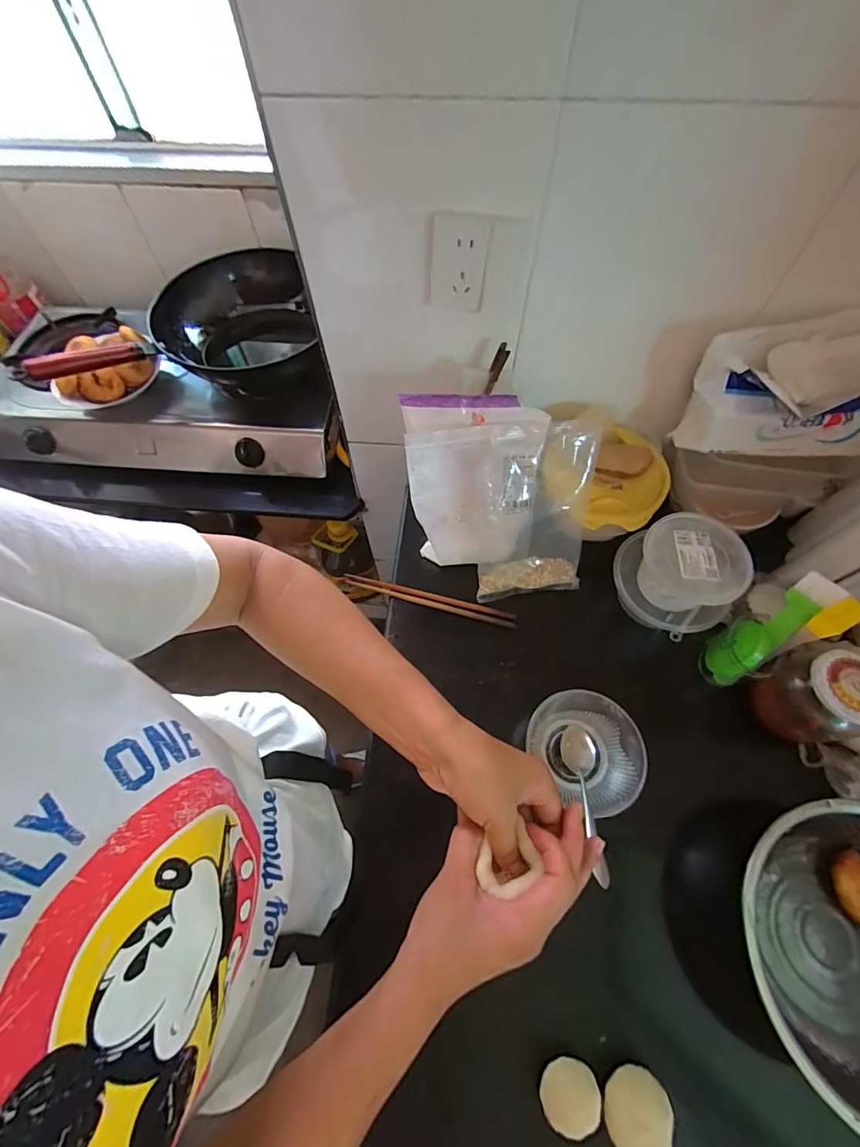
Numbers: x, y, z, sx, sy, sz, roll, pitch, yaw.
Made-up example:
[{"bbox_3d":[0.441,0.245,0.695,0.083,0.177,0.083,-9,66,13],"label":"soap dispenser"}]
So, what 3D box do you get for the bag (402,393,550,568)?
[{"bbox_3d":[0.053,-0.095,0.522,0.150,0.216,0.041,-2,37,6],"label":"bag"}]

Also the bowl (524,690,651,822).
[{"bbox_3d":[0.173,0.189,0.481,0.104,0.054,0.118,-30,67,-13],"label":"bowl"}]

